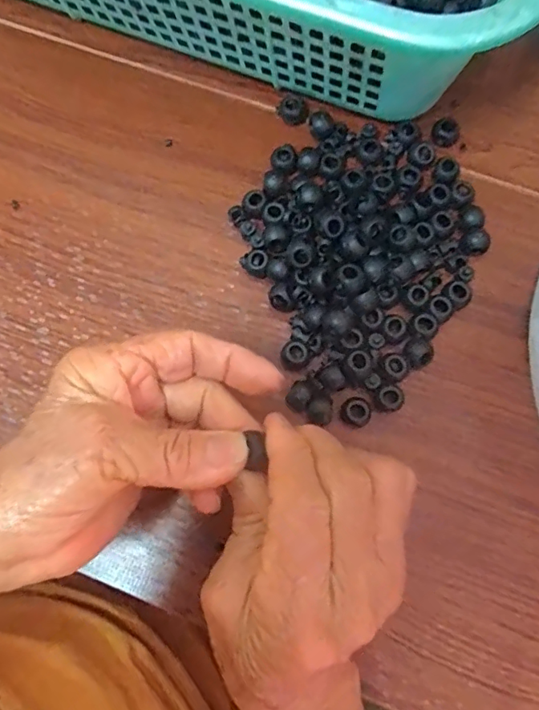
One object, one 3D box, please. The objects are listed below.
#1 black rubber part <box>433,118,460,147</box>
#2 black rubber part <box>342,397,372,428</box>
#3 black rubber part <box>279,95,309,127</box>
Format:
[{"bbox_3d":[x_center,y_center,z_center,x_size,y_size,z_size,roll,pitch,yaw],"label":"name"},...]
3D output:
[{"bbox_3d":[0.104,-0.131,0.307,0.015,0.007,0.014,0,78,2],"label":"black rubber part"},{"bbox_3d":[0.045,0.030,0.271,0.015,0.013,0.015,-40,80,-7],"label":"black rubber part"},{"bbox_3d":[0.015,-0.148,0.315,0.017,0.009,0.016,0,78,2],"label":"black rubber part"}]

